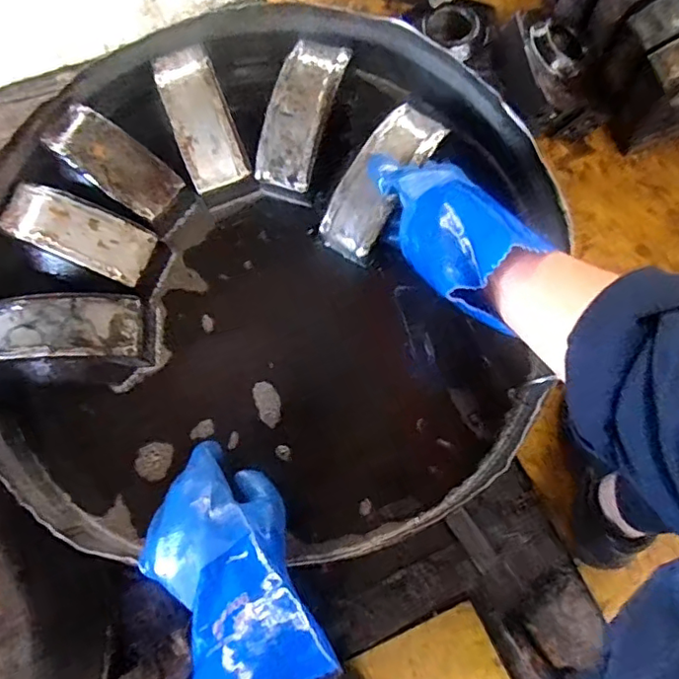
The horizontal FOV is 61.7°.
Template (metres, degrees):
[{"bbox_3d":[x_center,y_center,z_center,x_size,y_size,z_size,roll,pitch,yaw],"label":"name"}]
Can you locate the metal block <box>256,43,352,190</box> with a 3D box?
[{"bbox_3d":[-0.039,-0.229,0.569,0.060,0.019,0.151,19,89,6],"label":"metal block"}]

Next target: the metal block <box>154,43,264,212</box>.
[{"bbox_3d":[-0.142,-0.224,0.589,0.060,0.049,0.156,-21,91,-4],"label":"metal block"}]

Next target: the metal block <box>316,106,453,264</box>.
[{"bbox_3d":[0.041,-0.158,0.560,0.060,0.048,0.160,33,87,9],"label":"metal block"}]

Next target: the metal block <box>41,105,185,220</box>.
[{"bbox_3d":[-0.231,-0.181,0.572,0.139,0.030,0.055,36,80,11],"label":"metal block"}]

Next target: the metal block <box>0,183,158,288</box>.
[{"bbox_3d":[-0.261,-0.107,0.557,0.152,0.027,0.056,21,78,8],"label":"metal block"}]

